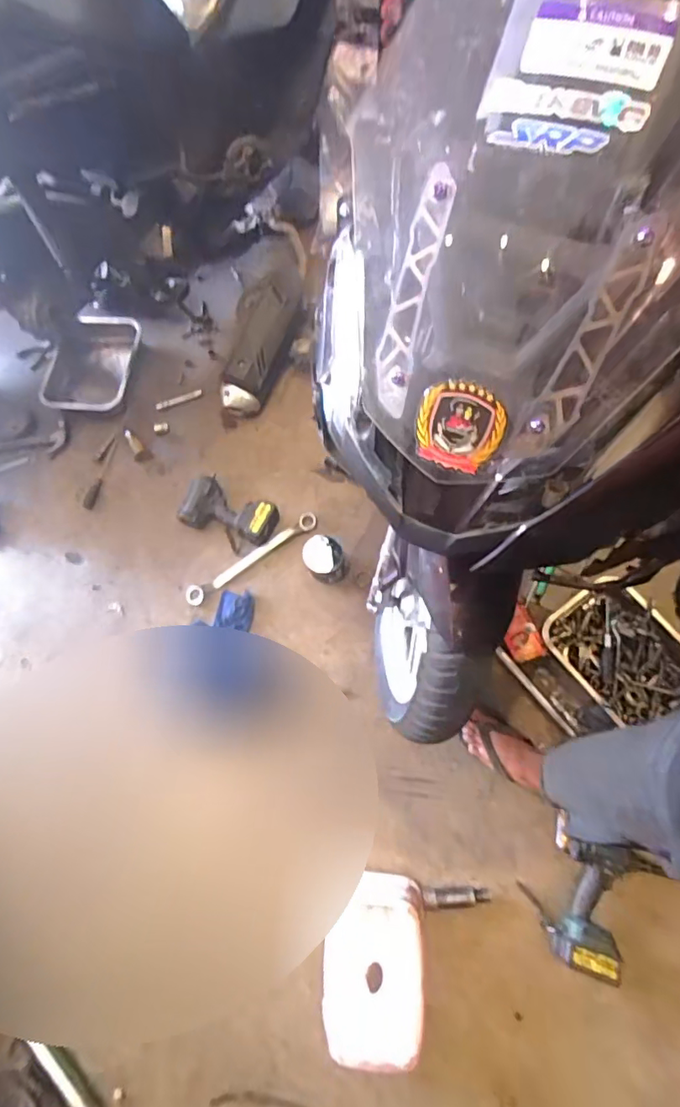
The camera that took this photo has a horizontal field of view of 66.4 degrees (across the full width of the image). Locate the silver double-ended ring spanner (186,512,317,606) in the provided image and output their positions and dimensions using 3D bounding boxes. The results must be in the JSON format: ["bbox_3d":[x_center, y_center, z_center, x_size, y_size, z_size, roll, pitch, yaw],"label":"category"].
[{"bbox_3d":[-0.241,0.011,1.444,0.411,0.021,0.049,-35,71,-11],"label":"silver double-ended ring spanner"}]

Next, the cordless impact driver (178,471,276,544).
[{"bbox_3d":[-0.319,-0.126,1.467,0.272,0.062,0.141,20,70,10],"label":"cordless impact driver"}]

